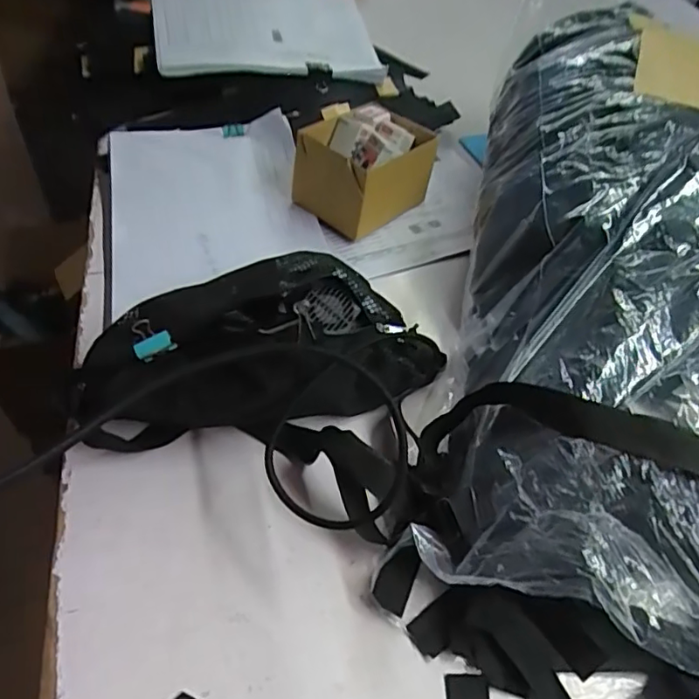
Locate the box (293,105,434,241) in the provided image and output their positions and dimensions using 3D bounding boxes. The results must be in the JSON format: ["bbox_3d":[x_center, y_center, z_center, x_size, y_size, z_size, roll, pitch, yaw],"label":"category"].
[{"bbox_3d":[0.021,-0.201,0.643,0.104,0.090,0.136,37,55,23],"label":"box"}]

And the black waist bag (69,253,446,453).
[{"bbox_3d":[-0.067,-0.003,0.452,0.272,0.101,0.145,-7,50,-13],"label":"black waist bag"}]

